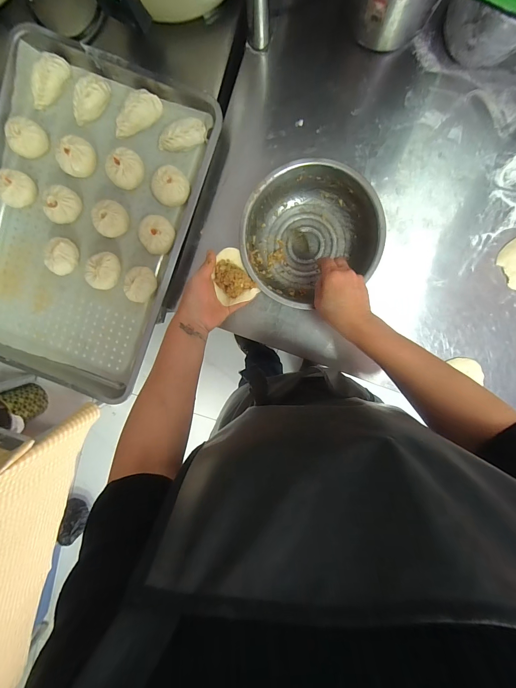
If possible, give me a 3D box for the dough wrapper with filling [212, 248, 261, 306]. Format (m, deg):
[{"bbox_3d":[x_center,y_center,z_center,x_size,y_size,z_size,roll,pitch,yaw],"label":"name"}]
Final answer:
[{"bbox_3d":[-0.046,-0.114,0.504,0.062,0.029,0.089,-28,95,6],"label":"dough wrapper with filling"}]

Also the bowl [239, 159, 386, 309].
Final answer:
[{"bbox_3d":[0.089,-0.187,0.536,0.226,0.086,0.218,0,97,3],"label":"bowl"}]

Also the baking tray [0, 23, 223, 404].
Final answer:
[{"bbox_3d":[-0.342,-0.216,0.575,0.395,0.051,0.599,22,98,0],"label":"baking tray"}]

